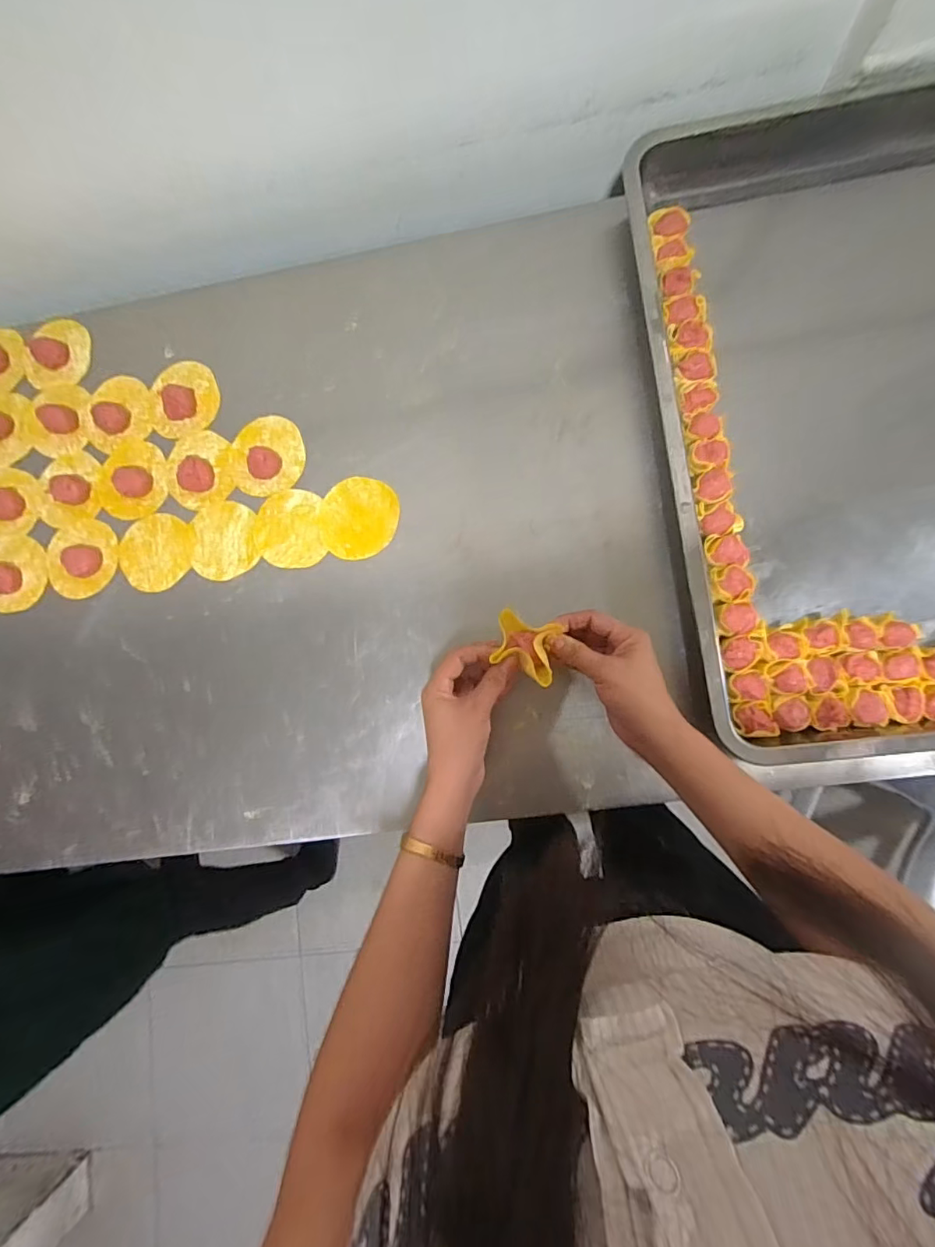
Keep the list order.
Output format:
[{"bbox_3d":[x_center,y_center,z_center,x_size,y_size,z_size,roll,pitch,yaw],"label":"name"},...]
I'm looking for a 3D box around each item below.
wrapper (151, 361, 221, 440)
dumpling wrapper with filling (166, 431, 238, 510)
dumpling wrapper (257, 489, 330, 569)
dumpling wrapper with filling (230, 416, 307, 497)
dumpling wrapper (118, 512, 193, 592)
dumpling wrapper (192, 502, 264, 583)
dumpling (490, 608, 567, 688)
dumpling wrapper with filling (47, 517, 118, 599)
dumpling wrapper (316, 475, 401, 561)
[{"bbox_3d":[-0.311,-0.246,0.578,0.072,0.019,0.087,-6,84,5],"label":"wrapper"},{"bbox_3d":[-0.289,-0.166,0.561,0.075,0.019,0.083,-25,83,3],"label":"dumpling wrapper with filling"},{"bbox_3d":[-0.183,-0.098,0.550,0.068,0.004,0.081,-8,84,5],"label":"dumpling wrapper"},{"bbox_3d":[-0.211,-0.180,0.556,0.074,0.015,0.086,-13,84,4],"label":"dumpling wrapper with filling"},{"bbox_3d":[-0.333,-0.078,0.565,0.080,0.006,0.081,0,85,4],"label":"dumpling wrapper"},{"bbox_3d":[-0.256,-0.086,0.556,0.074,0.004,0.082,-11,84,4],"label":"dumpling wrapper"},{"bbox_3d":[0.048,0.019,0.438,0.054,0.024,0.049,18,87,7],"label":"dumpling"},{"bbox_3d":[-0.418,-0.072,0.568,0.077,0.010,0.082,33,89,7],"label":"dumpling wrapper with filling"},{"bbox_3d":[-0.113,-0.107,0.540,0.080,0.004,0.083,0,85,5],"label":"dumpling wrapper"}]

